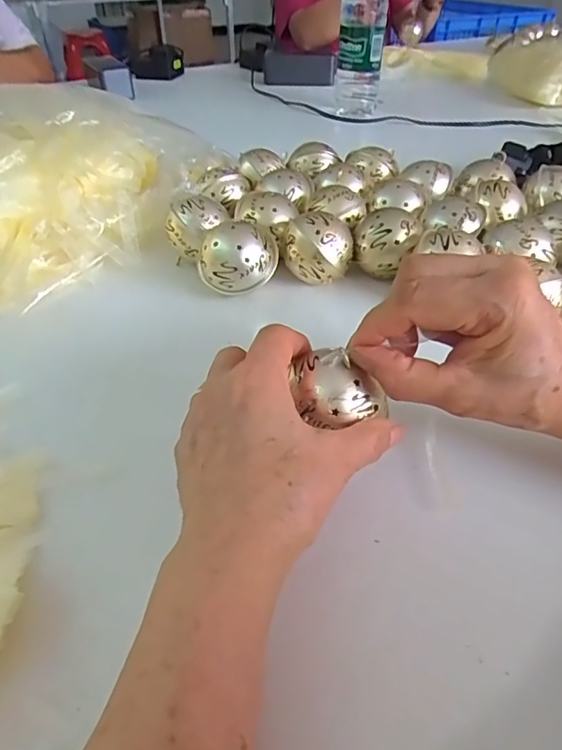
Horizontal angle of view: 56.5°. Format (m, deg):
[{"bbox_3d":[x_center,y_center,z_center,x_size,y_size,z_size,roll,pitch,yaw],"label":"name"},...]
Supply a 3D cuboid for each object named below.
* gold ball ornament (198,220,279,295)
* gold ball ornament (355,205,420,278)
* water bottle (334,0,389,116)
[{"bbox_3d":[-0.031,-0.086,0.398,0.055,0.052,0.049,13,40,22],"label":"gold ball ornament"},{"bbox_3d":[0.084,-0.106,0.415,0.050,0.042,0.048,4,38,11],"label":"gold ball ornament"},{"bbox_3d":[0.112,-0.499,0.745,0.069,0.214,0.061,0,37,6],"label":"water bottle"}]

